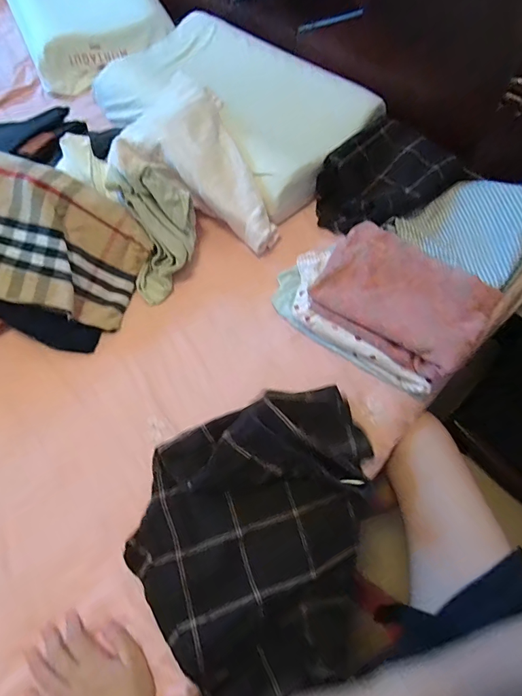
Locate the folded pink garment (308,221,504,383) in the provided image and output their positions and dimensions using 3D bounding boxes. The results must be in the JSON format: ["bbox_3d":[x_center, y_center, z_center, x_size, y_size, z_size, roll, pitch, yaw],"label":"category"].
[{"bbox_3d":[0.202,-0.076,0.579,0.249,0.058,0.155,35,65,16],"label":"folded pink garment"}]

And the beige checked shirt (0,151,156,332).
[{"bbox_3d":[-0.335,-0.164,0.632,0.278,0.160,0.210,6,61,1],"label":"beige checked shirt"}]

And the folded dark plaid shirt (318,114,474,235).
[{"bbox_3d":[0.233,-0.330,0.766,0.261,0.087,0.193,-34,67,-19],"label":"folded dark plaid shirt"}]

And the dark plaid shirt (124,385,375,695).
[{"bbox_3d":[0.034,0.244,0.482,0.329,0.131,0.353,-29,66,-17],"label":"dark plaid shirt"}]

